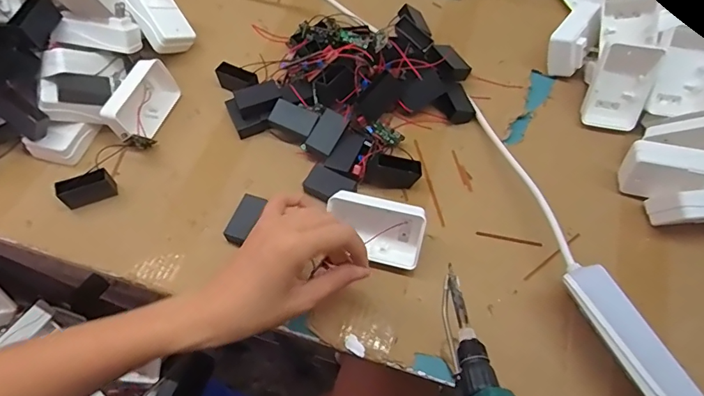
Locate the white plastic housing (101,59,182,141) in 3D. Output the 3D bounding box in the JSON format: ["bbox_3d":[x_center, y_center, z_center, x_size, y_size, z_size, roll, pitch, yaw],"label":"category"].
[{"bbox_3d":[-0.229,-0.106,0.508,0.039,0.055,0.108,17,61,10],"label":"white plastic housing"}]

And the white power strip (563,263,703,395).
[{"bbox_3d":[0.218,0.124,0.334,0.030,0.029,0.169,-20,61,-11],"label":"white power strip"}]

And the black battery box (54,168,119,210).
[{"bbox_3d":[-0.271,-0.010,0.467,0.049,0.033,0.015,-23,62,-13],"label":"black battery box"}]

